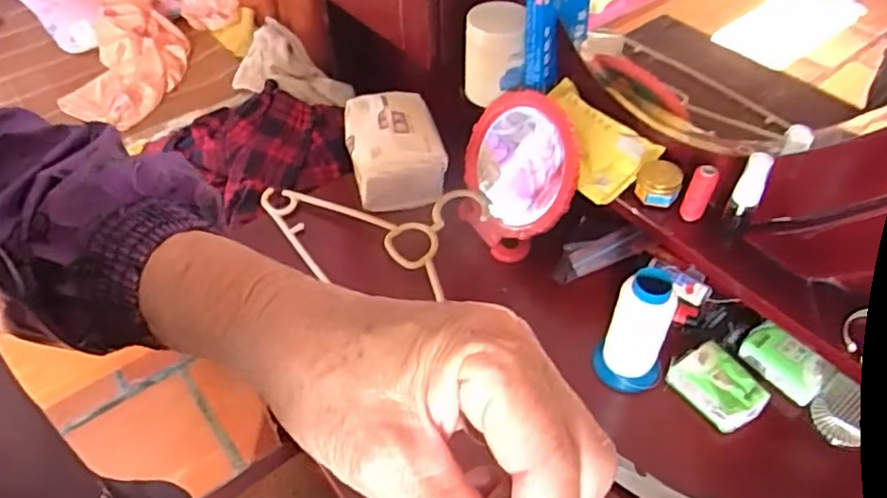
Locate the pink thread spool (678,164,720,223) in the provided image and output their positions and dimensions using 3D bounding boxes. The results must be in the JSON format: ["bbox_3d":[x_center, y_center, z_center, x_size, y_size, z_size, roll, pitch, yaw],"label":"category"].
[{"bbox_3d":[0.229,-0.049,0.583,0.021,0.054,0.018,25,53,22],"label":"pink thread spool"}]

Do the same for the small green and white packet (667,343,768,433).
[{"bbox_3d":[0.244,0.120,0.574,0.057,0.020,0.073,-30,54,-23],"label":"small green and white packet"}]

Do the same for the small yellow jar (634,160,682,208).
[{"bbox_3d":[0.201,-0.063,0.608,0.039,0.025,0.040,-1,48,1],"label":"small yellow jar"}]

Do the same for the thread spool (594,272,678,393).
[{"bbox_3d":[0.169,0.072,0.566,0.054,0.119,0.046,20,52,19],"label":"thread spool"}]

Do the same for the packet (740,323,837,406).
[{"bbox_3d":[0.307,0.102,0.588,0.071,0.025,0.043,40,99,23],"label":"packet"}]

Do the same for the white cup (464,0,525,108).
[{"bbox_3d":[0.054,-0.212,0.707,0.061,0.084,0.074,4,48,5],"label":"white cup"}]

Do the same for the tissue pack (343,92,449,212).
[{"bbox_3d":[-0.058,-0.118,0.761,0.103,0.068,0.137,-11,48,-8],"label":"tissue pack"}]

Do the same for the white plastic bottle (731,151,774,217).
[{"bbox_3d":[0.255,-0.056,0.537,0.020,0.055,0.020,22,36,23],"label":"white plastic bottle"}]

